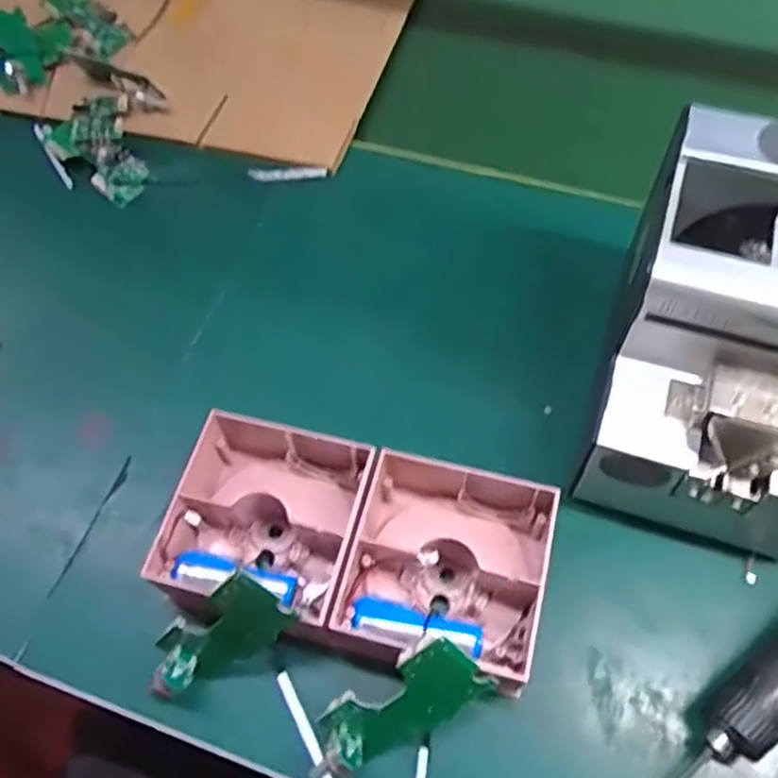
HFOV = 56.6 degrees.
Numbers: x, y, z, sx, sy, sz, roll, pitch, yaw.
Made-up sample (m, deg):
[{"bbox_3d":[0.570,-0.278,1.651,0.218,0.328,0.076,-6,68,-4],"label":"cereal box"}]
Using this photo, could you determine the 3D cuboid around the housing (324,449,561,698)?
[{"bbox_3d":[0.037,0.093,0.391,0.110,0.038,0.117,14,62,11],"label":"housing"}]

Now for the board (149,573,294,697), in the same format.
[{"bbox_3d":[-0.085,0.128,0.368,0.042,0.083,0.025,41,26,-13],"label":"board"}]

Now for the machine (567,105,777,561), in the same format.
[{"bbox_3d":[0.187,-0.032,0.383,0.131,0.123,0.170,17,62,13],"label":"machine"}]

